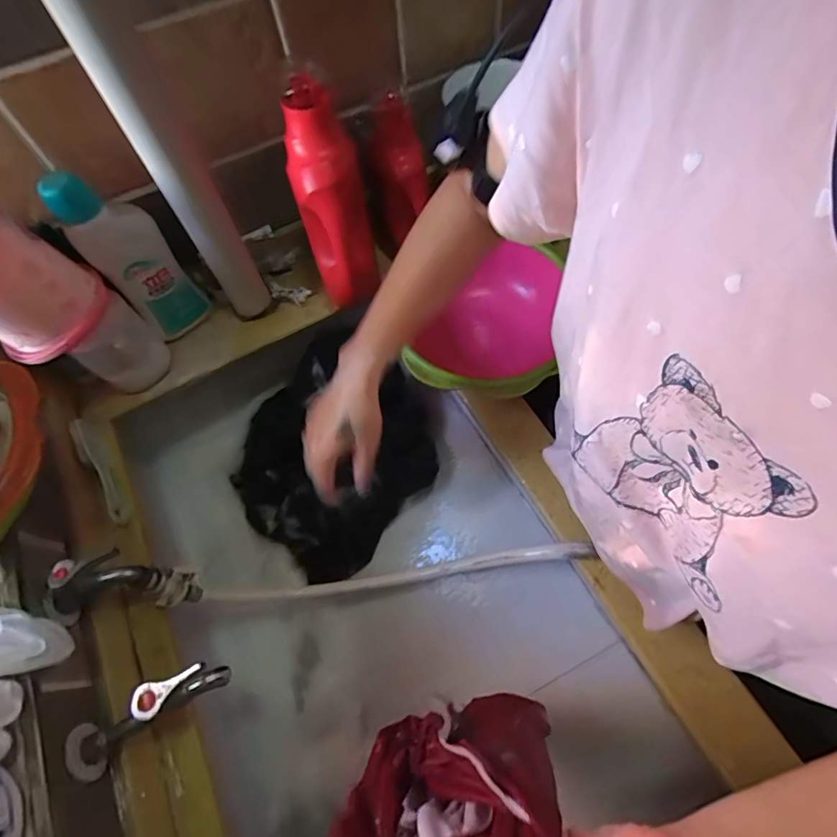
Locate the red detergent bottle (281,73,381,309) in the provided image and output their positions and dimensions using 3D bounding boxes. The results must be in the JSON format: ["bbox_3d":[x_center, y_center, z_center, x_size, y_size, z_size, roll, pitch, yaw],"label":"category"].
[{"bbox_3d":[-0.108,-0.267,0.604,0.083,0.285,0.060,-13,64,-3],"label":"red detergent bottle"}]

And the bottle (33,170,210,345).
[{"bbox_3d":[-0.373,-0.210,0.618,0.088,0.235,0.047,-37,67,-14],"label":"bottle"}]

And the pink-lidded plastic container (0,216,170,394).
[{"bbox_3d":[-0.456,-0.134,0.582,0.138,0.249,0.131,33,70,18],"label":"pink-lidded plastic container"}]

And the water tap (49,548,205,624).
[{"bbox_3d":[-0.314,0.184,0.503,0.101,0.145,0.045,-15,64,-4],"label":"water tap"}]

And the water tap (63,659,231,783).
[{"bbox_3d":[-0.240,0.259,0.404,0.136,0.062,0.040,-27,65,-9],"label":"water tap"}]

